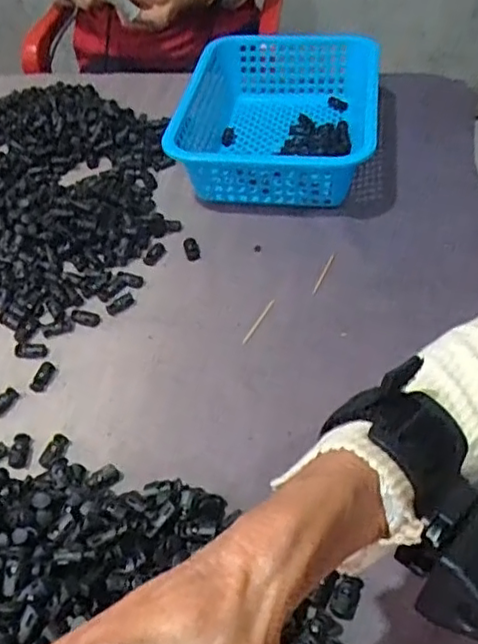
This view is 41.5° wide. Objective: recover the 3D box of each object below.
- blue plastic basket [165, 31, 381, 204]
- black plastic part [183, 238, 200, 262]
[{"bbox_3d":[0.047,-0.239,0.741,0.215,0.079,0.269,5,47,9],"label":"blue plastic basket"},{"bbox_3d":[-0.049,-0.076,0.649,0.015,0.007,0.034,-13,47,-7],"label":"black plastic part"}]

